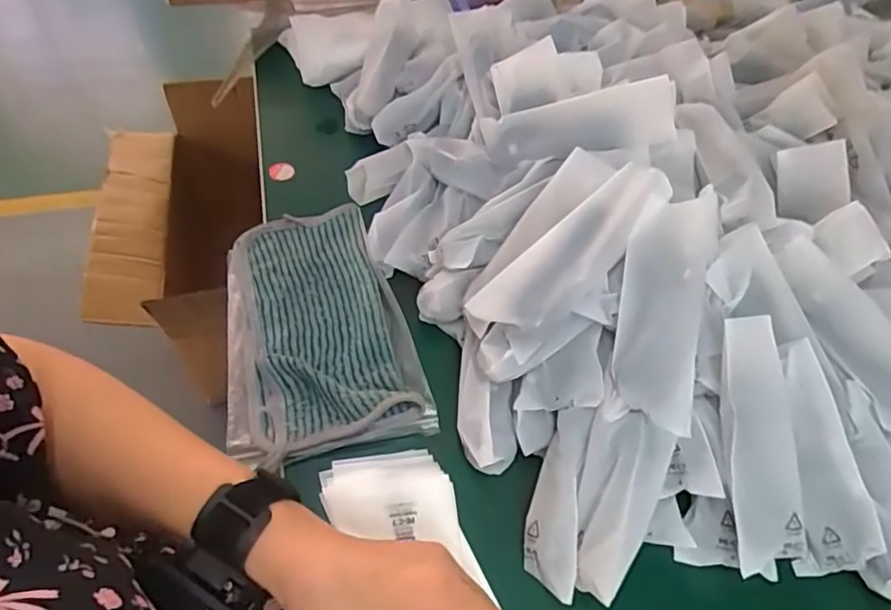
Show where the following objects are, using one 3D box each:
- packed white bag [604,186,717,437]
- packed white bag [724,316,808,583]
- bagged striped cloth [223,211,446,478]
[{"bbox_3d":[0.146,0.001,0.397,0.056,0.020,0.157,12,84,5],"label":"packed white bag"},{"bbox_3d":[0.200,0.086,0.375,0.035,0.020,0.153,-1,83,-5],"label":"packed white bag"},{"bbox_3d":[-0.104,0.011,0.471,0.140,0.018,0.222,-11,56,-12],"label":"bagged striped cloth"}]

